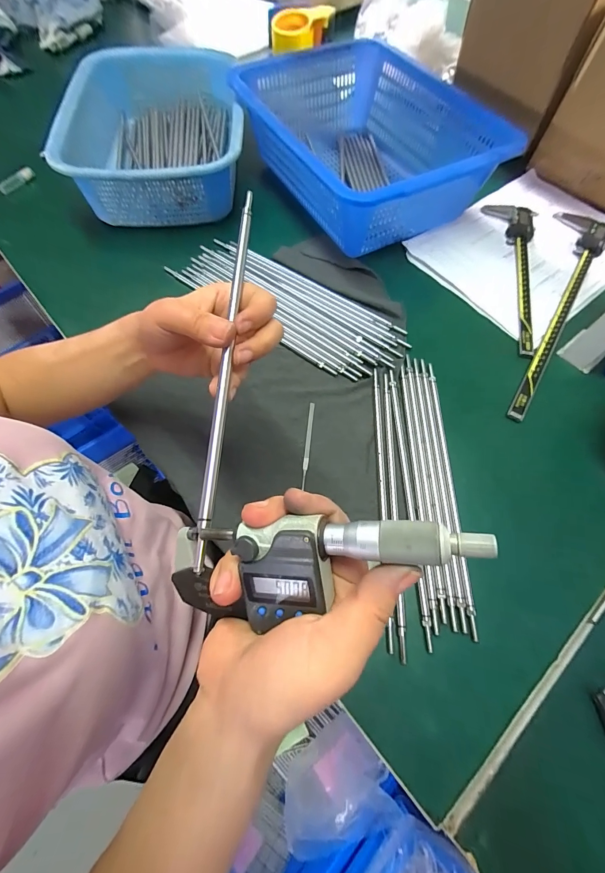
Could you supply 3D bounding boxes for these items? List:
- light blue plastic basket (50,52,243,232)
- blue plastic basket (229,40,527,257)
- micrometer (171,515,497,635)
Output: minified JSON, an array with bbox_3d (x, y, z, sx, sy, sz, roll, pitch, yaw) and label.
[{"bbox_3d":[-0.212,-0.451,0.523,0.238,0.096,0.305,-7,67,-4],"label":"light blue plastic basket"},{"bbox_3d":[0.089,-0.421,0.512,0.283,0.117,0.346,-26,69,-12],"label":"blue plastic basket"},{"bbox_3d":[0.000,0.059,0.163,0.157,0.029,0.045,-18,66,20],"label":"micrometer"}]

